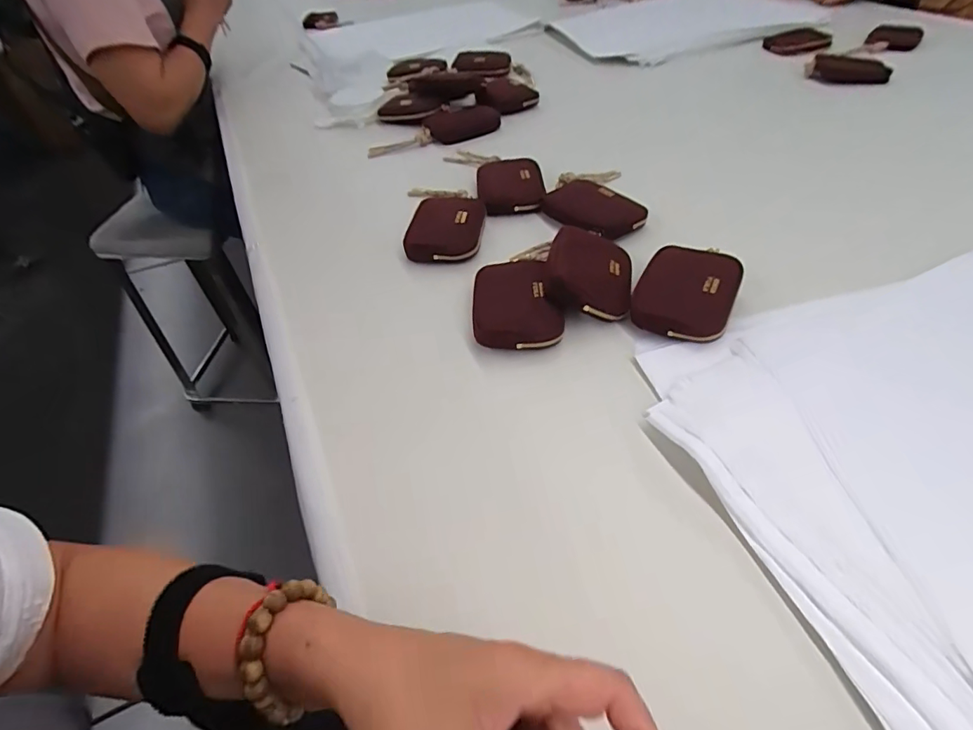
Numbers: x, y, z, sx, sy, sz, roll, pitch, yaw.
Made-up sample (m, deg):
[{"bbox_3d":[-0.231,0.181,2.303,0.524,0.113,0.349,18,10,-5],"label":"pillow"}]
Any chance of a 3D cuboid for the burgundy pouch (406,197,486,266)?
[{"bbox_3d":[-0.043,-0.156,0.569,0.079,0.024,0.100,3,47,8],"label":"burgundy pouch"}]

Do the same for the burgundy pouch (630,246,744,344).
[{"bbox_3d":[0.183,-0.068,0.463,0.083,0.029,0.107,19,52,22],"label":"burgundy pouch"}]

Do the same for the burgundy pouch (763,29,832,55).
[{"bbox_3d":[0.581,-0.603,0.946,0.117,0.035,0.027,10,49,15],"label":"burgundy pouch"}]

